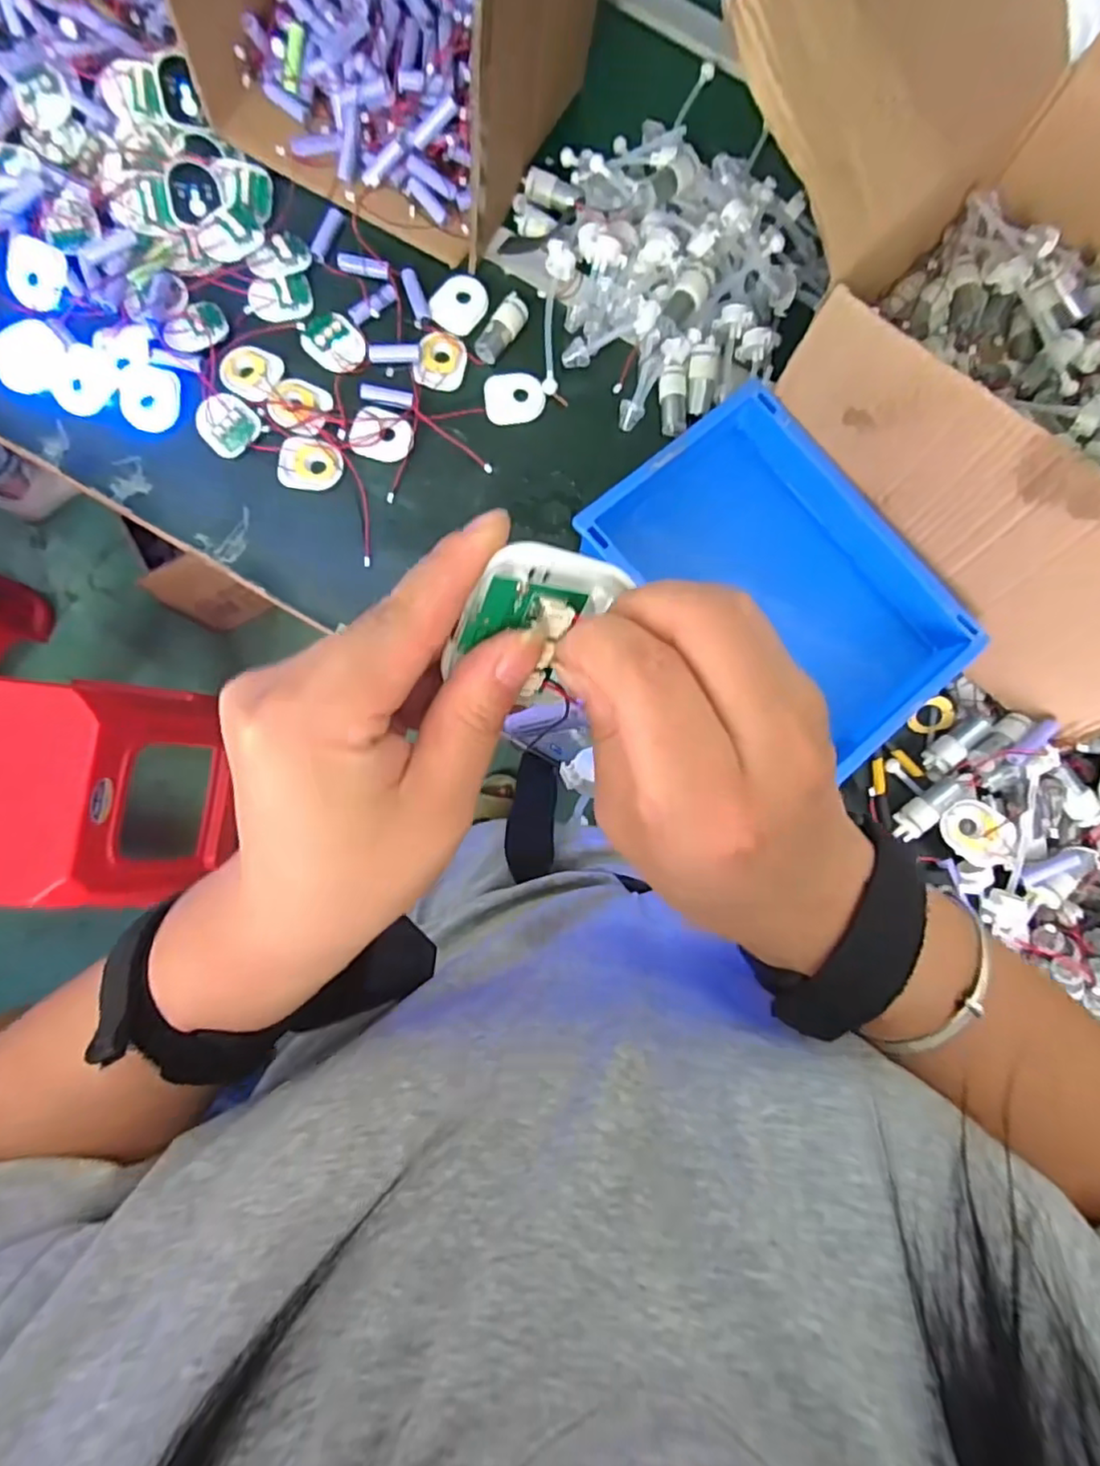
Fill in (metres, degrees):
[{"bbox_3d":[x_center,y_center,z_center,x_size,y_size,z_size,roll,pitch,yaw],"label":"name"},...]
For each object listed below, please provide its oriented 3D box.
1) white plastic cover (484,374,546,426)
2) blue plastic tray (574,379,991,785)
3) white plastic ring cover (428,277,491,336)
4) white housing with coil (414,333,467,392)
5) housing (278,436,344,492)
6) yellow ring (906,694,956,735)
[{"bbox_3d":[-0.035,-0.330,0.625,0.058,0.004,0.050,0,84,-4],"label":"white plastic cover"},{"bbox_3d":[0.210,-0.117,0.593,0.215,0.112,0.341,-44,89,-7],"label":"blue plastic tray"},{"bbox_3d":[-0.089,-0.426,0.631,0.049,0.009,0.059,40,83,1],"label":"white plastic ring cover"},{"bbox_3d":[-0.106,-0.365,0.621,0.045,0.007,0.058,11,83,-3],"label":"white housing with coil"},{"bbox_3d":[-0.227,-0.255,0.599,0.058,0.004,0.049,10,83,-3],"label":"housing"},{"bbox_3d":[0.367,-0.017,0.609,0.016,0.040,0.033,1,77,-44],"label":"yellow ring"}]

